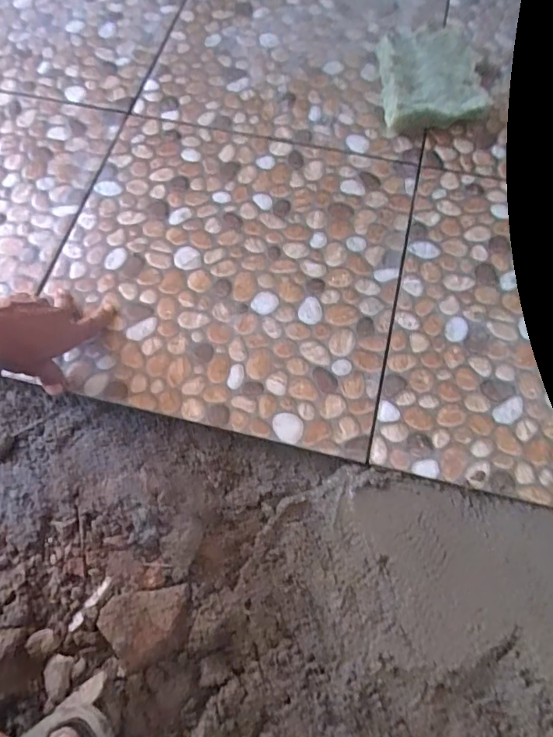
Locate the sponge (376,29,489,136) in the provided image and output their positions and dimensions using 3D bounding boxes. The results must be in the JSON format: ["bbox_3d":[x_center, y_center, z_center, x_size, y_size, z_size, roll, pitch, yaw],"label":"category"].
[{"bbox_3d":[0.216,-0.398,0.676,0.142,0.043,0.157,-1,68,-1],"label":"sponge"}]

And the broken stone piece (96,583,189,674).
[{"bbox_3d":[-0.126,0.249,0.466,0.081,0.015,0.066,-7,68,-4],"label":"broken stone piece"}]

